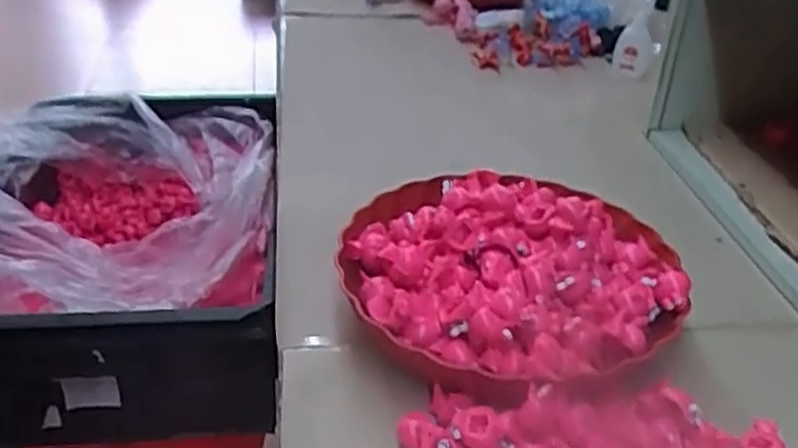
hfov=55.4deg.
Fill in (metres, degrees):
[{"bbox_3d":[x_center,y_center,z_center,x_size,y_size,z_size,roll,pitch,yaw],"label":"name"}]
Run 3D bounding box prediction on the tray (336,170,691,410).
[{"bbox_3d":[0.077,0.030,0.544,0.238,0.081,0.242,26,40,31],"label":"tray"}]

